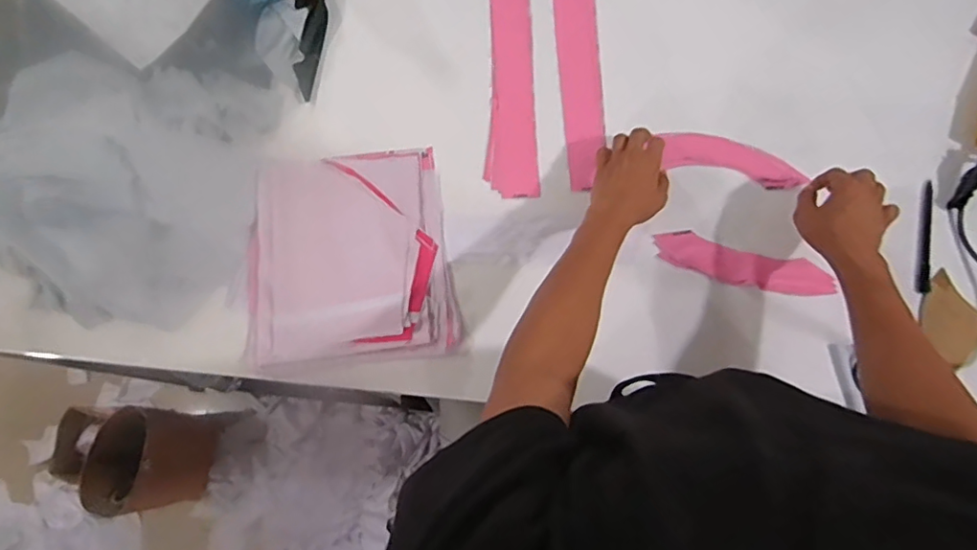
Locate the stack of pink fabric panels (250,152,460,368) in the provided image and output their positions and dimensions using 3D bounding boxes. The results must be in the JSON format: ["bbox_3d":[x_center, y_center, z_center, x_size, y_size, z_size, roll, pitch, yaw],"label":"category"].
[{"bbox_3d":[-0.177,-0.029,0.694,0.249,0.032,0.274,-7,74,-1],"label":"stack of pink fabric panels"}]

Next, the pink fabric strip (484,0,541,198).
[{"bbox_3d":[0.010,-0.365,0.794,0.109,0.005,0.533,-8,74,-2],"label":"pink fabric strip"}]

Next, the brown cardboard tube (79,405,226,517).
[{"bbox_3d":[-0.769,0.423,1.277,0.161,0.232,0.220,7,74,2],"label":"brown cardboard tube"}]

